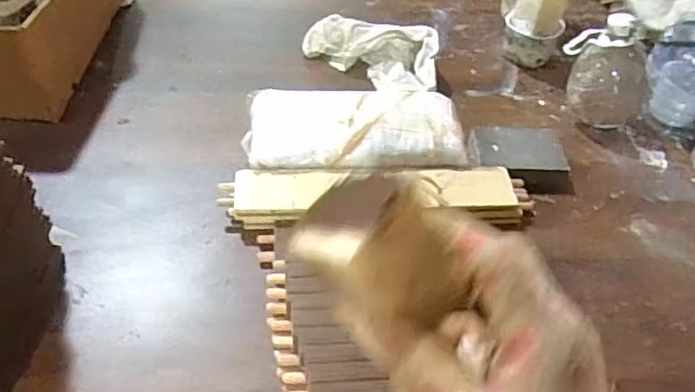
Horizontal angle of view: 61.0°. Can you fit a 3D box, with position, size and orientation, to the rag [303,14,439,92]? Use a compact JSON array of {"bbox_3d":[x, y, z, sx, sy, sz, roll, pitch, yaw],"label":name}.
[{"bbox_3d":[0.039,-0.191,0.775,0.200,0.056,0.092,31,53,20],"label":"rag"}]

